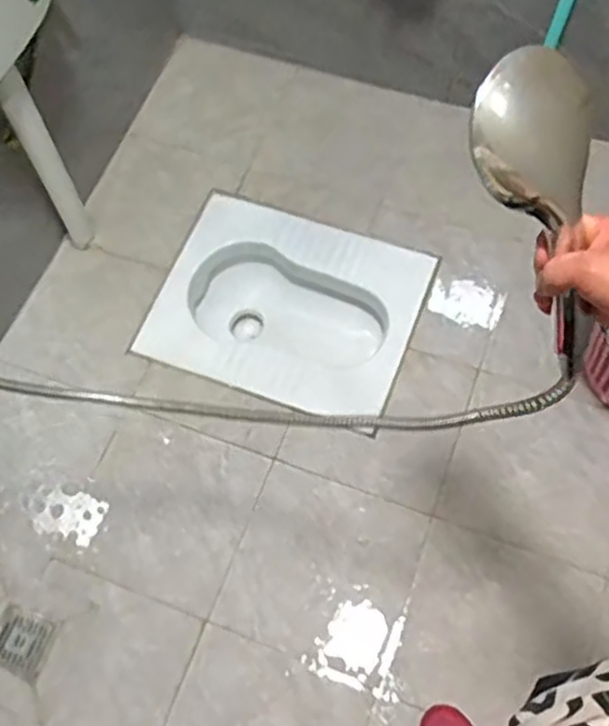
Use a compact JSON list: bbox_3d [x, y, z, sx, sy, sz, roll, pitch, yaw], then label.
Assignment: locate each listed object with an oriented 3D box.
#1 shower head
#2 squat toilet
[{"bbox_3d":[0.176,-0.101,0.540,0.083,0.245,0.047,-21,22,-6],"label":"shower head"},{"bbox_3d":[-0.030,-0.081,1.673,0.532,0.275,0.418,18,69,11],"label":"squat toilet"}]

